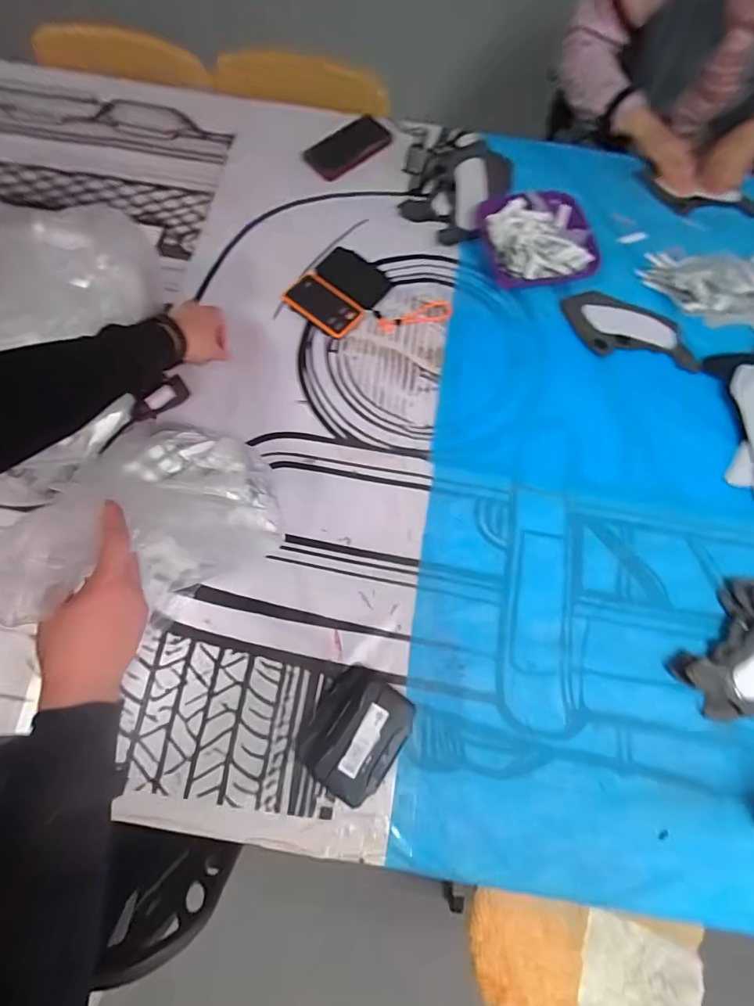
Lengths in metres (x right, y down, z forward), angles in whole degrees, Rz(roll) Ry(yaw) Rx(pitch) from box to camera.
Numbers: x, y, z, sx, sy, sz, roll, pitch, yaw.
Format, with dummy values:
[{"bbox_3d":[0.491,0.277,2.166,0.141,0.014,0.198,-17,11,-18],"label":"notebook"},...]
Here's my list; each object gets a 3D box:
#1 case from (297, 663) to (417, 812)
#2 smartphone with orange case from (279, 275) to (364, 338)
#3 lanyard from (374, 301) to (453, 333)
[{"bbox_3d":[-0.024,0.261,0.513,0.103,0.035,0.123,28,73,7],"label":"case"},{"bbox_3d":[-0.087,-0.318,0.721,0.128,0.013,0.077,39,75,11],"label":"smartphone with orange case"},{"bbox_3d":[0.062,-0.301,0.721,0.128,0.014,0.041,-10,72,-5],"label":"lanyard"}]

